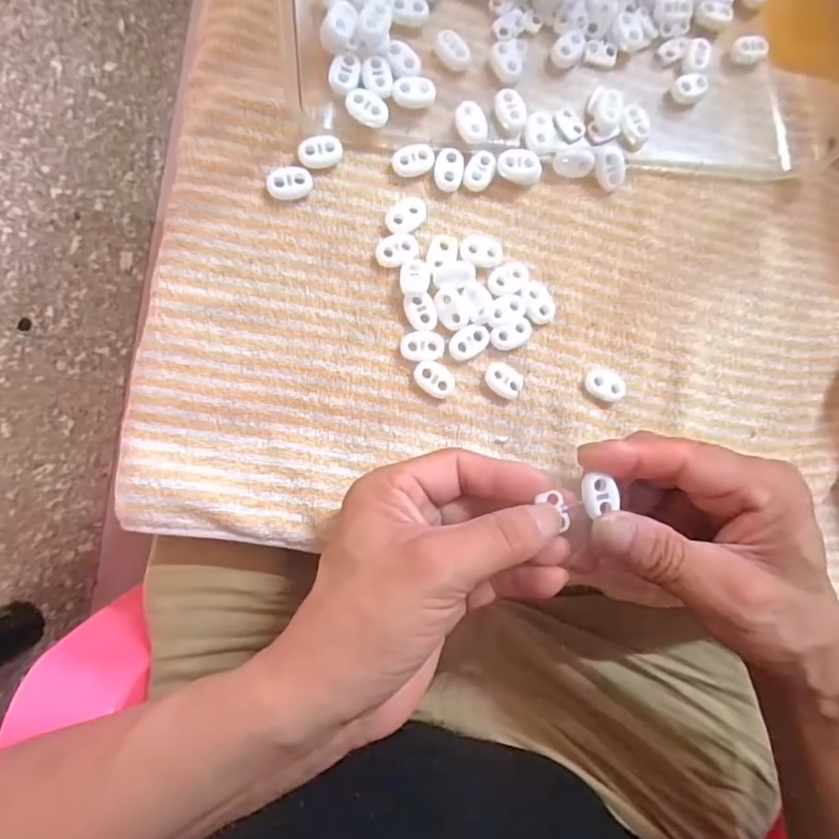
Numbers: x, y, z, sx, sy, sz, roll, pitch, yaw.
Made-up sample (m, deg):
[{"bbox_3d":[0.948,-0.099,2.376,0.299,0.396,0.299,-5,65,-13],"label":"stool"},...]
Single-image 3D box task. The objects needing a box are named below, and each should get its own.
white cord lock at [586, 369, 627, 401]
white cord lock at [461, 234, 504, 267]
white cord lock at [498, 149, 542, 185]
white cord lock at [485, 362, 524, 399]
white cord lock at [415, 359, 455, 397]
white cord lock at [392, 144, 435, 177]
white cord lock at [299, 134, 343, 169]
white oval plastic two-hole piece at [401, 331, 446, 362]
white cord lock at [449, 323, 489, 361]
[{"bbox_3d":[0.101,-0.019,0.294,0.022,0.006,0.016,19,85,-6],"label":"white cord lock"},{"bbox_3d":[0.033,-0.090,0.287,0.022,0.004,0.018,1,87,-8],"label":"white cord lock"},{"bbox_3d":[0.053,-0.135,0.290,0.023,0.011,0.015,-1,87,-8],"label":"white cord lock"},{"bbox_3d":[0.045,-0.021,0.286,0.022,0.006,0.017,35,83,-5],"label":"white cord lock"},{"bbox_3d":[0.008,-0.021,0.281,0.022,0.005,0.016,30,84,-5],"label":"white cord lock"},{"bbox_3d":[-0.003,-0.137,0.286,0.022,0.005,0.015,-22,90,-8],"label":"white cord lock"},{"bbox_3d":[-0.051,-0.138,0.279,0.021,0.007,0.015,-2,88,-8],"label":"white cord lock"},{"bbox_3d":[0.002,-0.038,0.278,0.022,0.004,0.015,-1,87,-8],"label":"white oval plastic two-hole piece"},{"bbox_3d":[0.026,-0.040,0.281,0.022,0.004,0.015,-35,92,-8],"label":"white cord lock"}]

